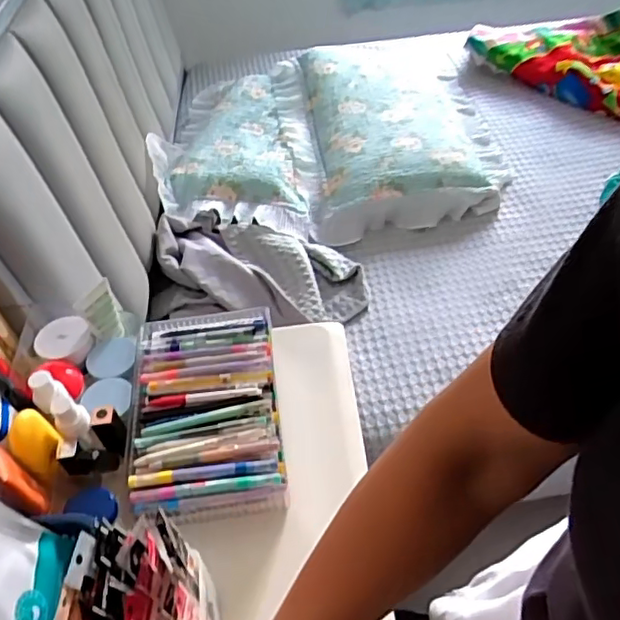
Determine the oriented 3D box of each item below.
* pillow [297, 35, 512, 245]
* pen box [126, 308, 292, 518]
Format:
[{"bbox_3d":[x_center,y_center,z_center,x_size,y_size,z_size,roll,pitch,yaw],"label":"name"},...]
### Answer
[{"bbox_3d":[0.225,-0.515,1.567,0.486,0.164,0.770,-6,47,0],"label":"pillow"},{"bbox_3d":[-0.119,0.109,0.687,0.163,0.037,0.255,-8,47,-2],"label":"pen box"}]

